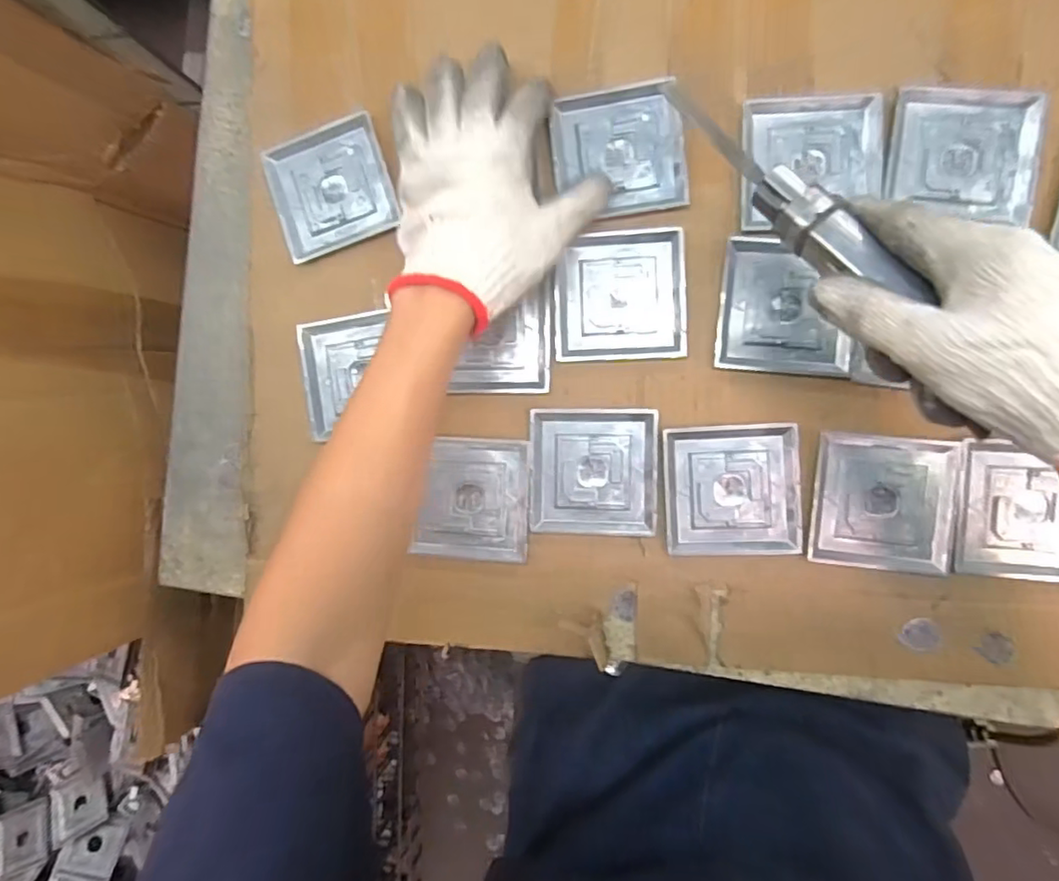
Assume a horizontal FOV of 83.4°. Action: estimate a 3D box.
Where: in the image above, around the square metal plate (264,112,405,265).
[{"bbox_3d":[-0.151,-0.194,0.453,0.090,0.009,0.088,-19,89,7],"label":"square metal plate"}]

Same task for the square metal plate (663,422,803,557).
[{"bbox_3d":[0.141,0.035,0.414,0.089,0.004,0.090,-3,91,8],"label":"square metal plate"}]

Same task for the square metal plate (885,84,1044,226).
[{"bbox_3d":[0.289,-0.192,0.394,0.090,0.006,0.083,6,92,7],"label":"square metal plate"}]

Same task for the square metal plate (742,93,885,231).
[{"bbox_3d":[0.193,-0.190,0.406,0.092,0.008,0.086,-1,91,8],"label":"square metal plate"}]

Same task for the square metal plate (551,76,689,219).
[{"bbox_3d":[0.063,-0.207,0.425,0.089,0.006,0.089,-6,90,8],"label":"square metal plate"}]

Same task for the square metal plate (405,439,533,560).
[{"bbox_3d":[-0.041,0.044,0.448,0.084,0.015,0.090,3,92,7],"label":"square metal plate"}]

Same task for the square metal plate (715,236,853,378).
[{"bbox_3d":[0.176,-0.092,0.407,0.085,0.004,0.089,6,92,7],"label":"square metal plate"}]

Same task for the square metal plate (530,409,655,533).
[{"bbox_3d":[0.046,0.023,0.429,0.090,0.006,0.089,1,91,7],"label":"square metal plate"}]

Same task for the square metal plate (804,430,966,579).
[{"bbox_3d":[0.240,0.042,0.402,0.089,0.005,0.088,5,92,7],"label":"square metal plate"}]

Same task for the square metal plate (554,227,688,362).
[{"bbox_3d":[0.065,-0.104,0.425,0.091,0.006,0.090,-1,91,8],"label":"square metal plate"}]

